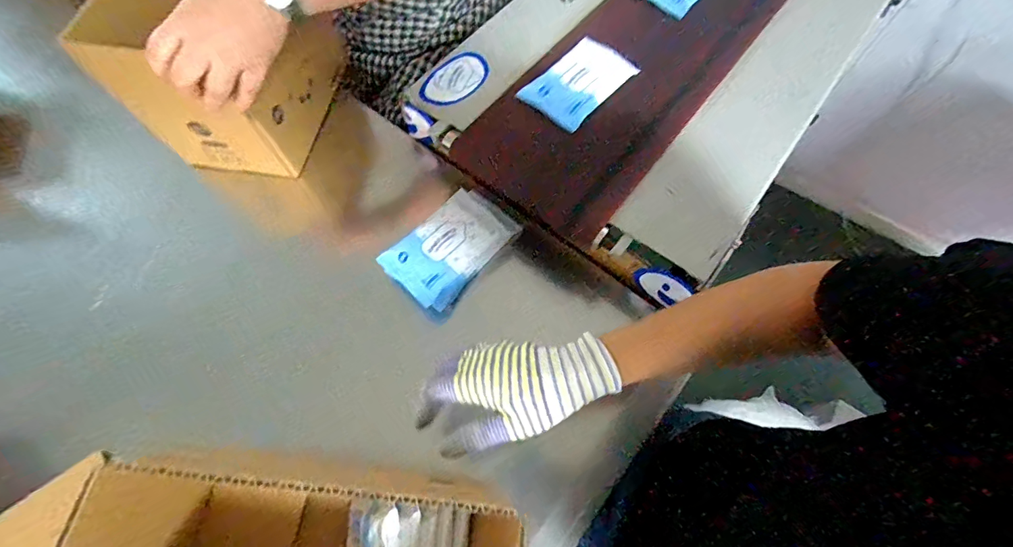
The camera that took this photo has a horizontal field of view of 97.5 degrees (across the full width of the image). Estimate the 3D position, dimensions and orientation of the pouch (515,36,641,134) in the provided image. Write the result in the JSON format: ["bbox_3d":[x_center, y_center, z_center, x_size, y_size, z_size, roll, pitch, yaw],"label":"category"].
[{"bbox_3d":[0.094,-0.247,0.560,0.093,0.021,0.153,36,65,19],"label":"pouch"}]

